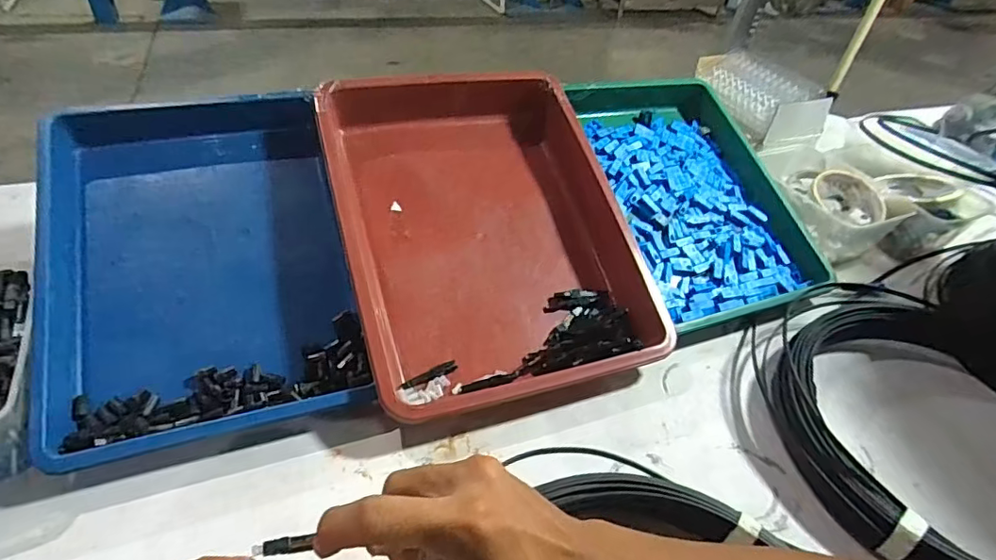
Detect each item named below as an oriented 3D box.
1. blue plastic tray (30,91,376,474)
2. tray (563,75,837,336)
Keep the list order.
[{"bbox_3d":[-0.252,-0.027,0.467,0.227,0.058,0.326,-9,66,-22],"label":"blue plastic tray"},{"bbox_3d":[0.226,-0.104,0.625,0.215,0.050,0.327,-11,65,-16],"label":"tray"}]

